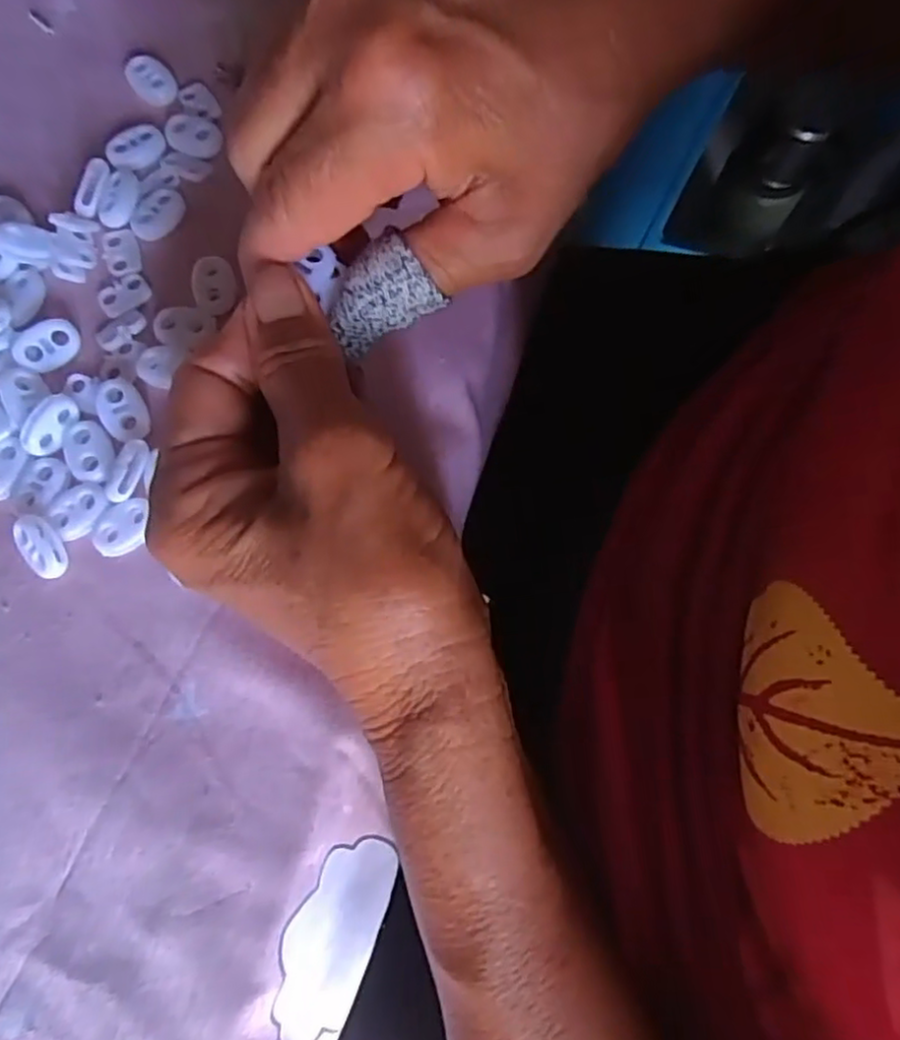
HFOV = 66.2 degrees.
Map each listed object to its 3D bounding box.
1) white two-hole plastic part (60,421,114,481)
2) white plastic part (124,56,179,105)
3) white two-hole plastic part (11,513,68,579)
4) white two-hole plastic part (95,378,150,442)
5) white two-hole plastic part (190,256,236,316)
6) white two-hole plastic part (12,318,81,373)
[{"bbox_3d":[-0.123,-0.024,0.235,0.015,0.004,0.022,-29,79,-7],"label":"white two-hole plastic part"},{"bbox_3d":[-0.119,-0.174,0.274,0.015,0.005,0.024,-36,79,-8],"label":"white plastic part"},{"bbox_3d":[-0.134,0.009,0.226,0.012,0.009,0.021,-38,80,-9],"label":"white two-hole plastic part"},{"bbox_3d":[-0.113,-0.038,0.237,0.015,0.005,0.022,-25,78,-6],"label":"white two-hole plastic part"},{"bbox_3d":[-0.086,-0.086,0.252,0.015,0.004,0.022,-13,77,-3],"label":"white two-hole plastic part"},{"bbox_3d":[-0.141,-0.061,0.242,0.022,0.004,0.015,-36,108,-20],"label":"white two-hole plastic part"}]

